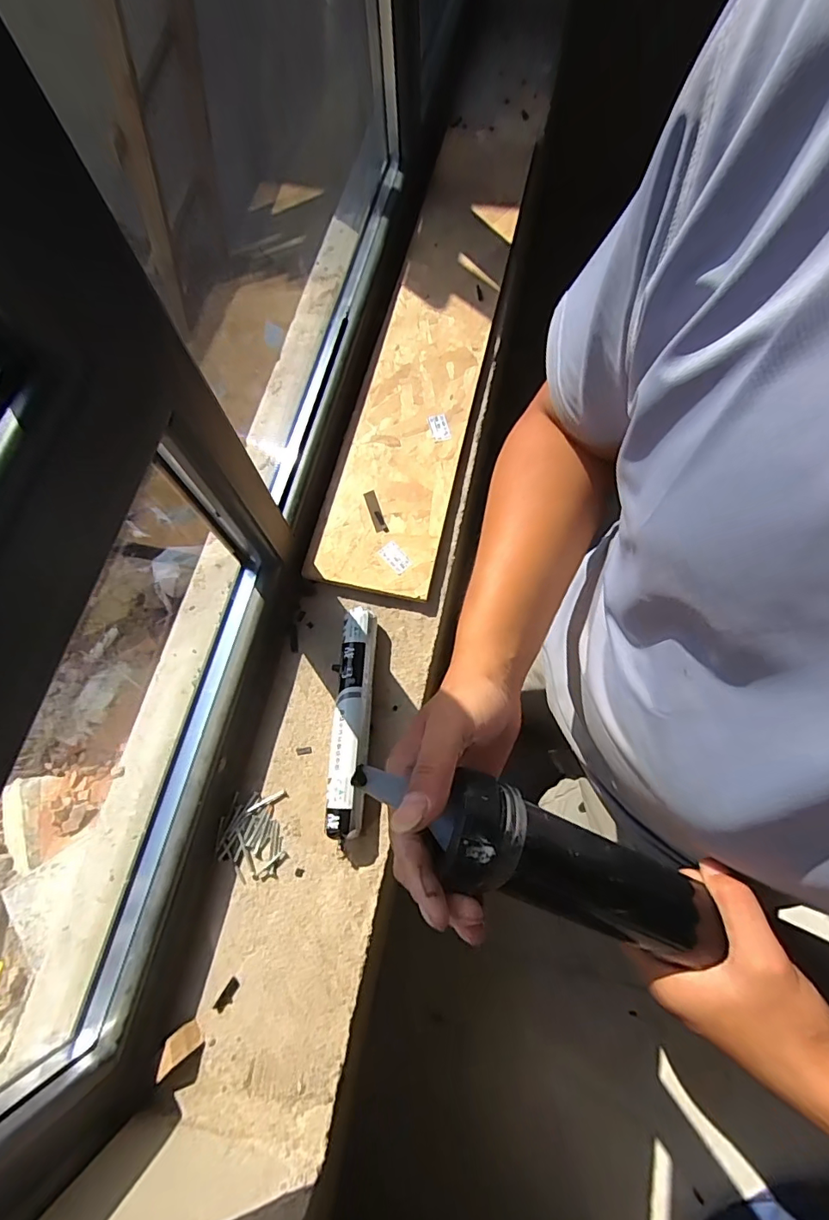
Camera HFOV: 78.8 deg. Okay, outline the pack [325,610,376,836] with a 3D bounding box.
[{"bbox_3d":[-0.081,0.137,0.669,0.048,0.043,0.297,1,72,2],"label":"pack"}]

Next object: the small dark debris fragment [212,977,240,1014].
[{"bbox_3d":[-0.218,0.449,0.588,0.015,0.004,0.037,33,76,12],"label":"small dark debris fragment"}]

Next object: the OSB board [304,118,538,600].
[{"bbox_3d":[0.042,-0.512,0.893,0.192,0.025,1.052,12,72,6],"label":"OSB board"}]

